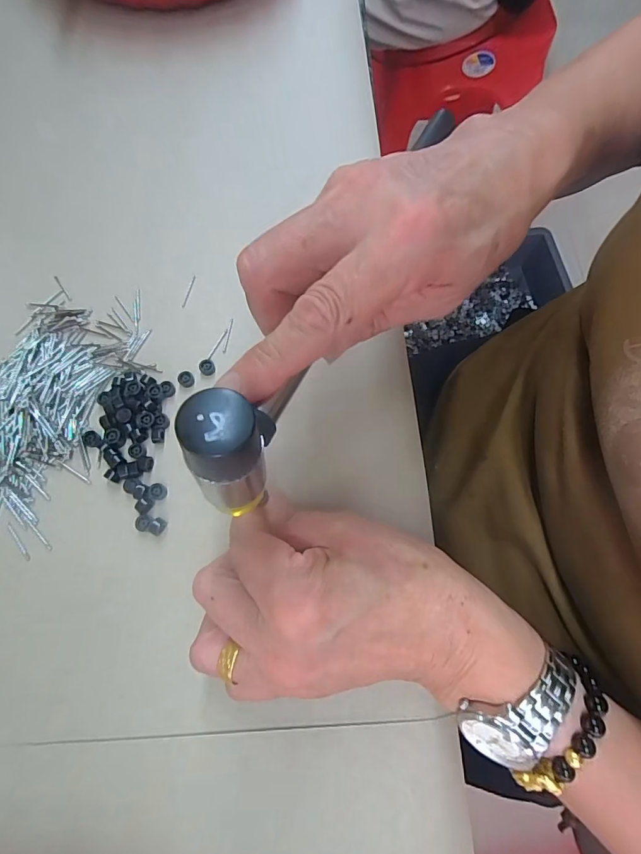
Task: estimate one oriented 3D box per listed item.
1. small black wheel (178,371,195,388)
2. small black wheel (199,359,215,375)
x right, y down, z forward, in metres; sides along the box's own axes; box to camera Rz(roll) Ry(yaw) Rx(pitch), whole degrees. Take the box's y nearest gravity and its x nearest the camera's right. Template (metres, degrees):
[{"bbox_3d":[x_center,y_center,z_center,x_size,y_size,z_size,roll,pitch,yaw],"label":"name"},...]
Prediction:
[{"bbox_3d":[-0.082,-0.030,0.256,0.009,0.004,0.009,0,71,0],"label":"small black wheel"},{"bbox_3d":[-0.070,-0.036,0.260,0.009,0.005,0.009,0,71,0],"label":"small black wheel"}]

